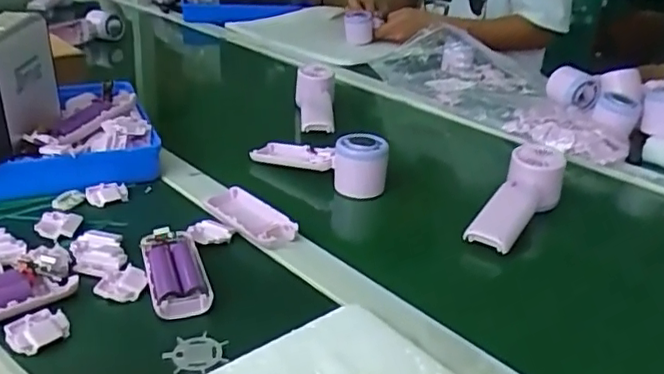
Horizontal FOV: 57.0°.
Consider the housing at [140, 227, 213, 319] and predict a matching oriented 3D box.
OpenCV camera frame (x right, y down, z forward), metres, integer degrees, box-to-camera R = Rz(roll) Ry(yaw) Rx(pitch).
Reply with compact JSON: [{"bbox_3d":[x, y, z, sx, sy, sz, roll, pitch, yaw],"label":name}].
[{"bbox_3d":[-0.126,0.067,0.496,0.046,0.022,0.102,-8,27,-21],"label":"housing"}]

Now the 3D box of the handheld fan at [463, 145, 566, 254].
[{"bbox_3d":[0.186,0.006,0.608,0.050,0.056,0.156,21,31,33],"label":"handheld fan"}]

